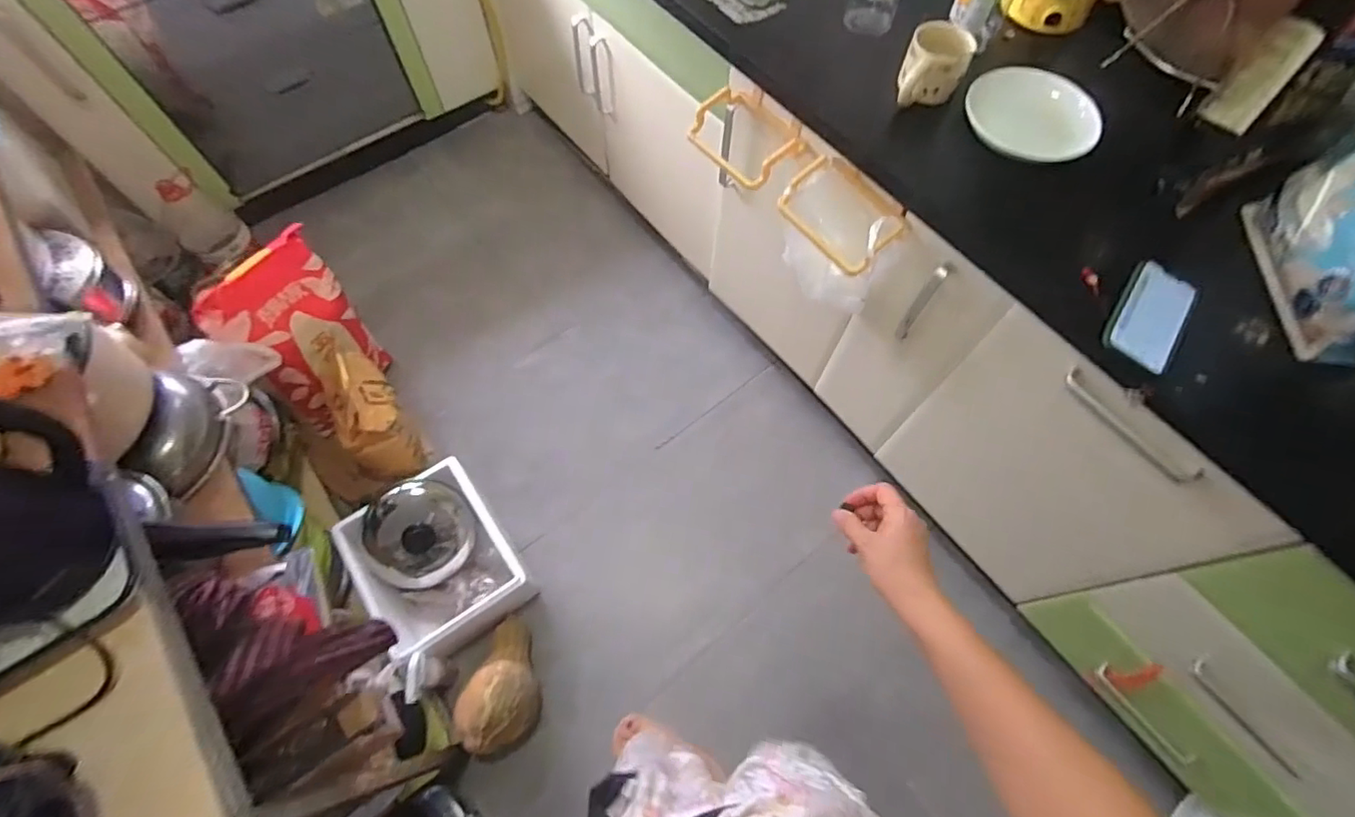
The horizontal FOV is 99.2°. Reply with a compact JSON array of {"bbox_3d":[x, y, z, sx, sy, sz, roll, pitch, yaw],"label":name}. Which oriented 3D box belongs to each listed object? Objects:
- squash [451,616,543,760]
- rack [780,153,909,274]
[{"bbox_3d":[-0.358,0.574,1.198,0.141,0.148,0.252,6,65,1],"label":"squash"},{"bbox_3d":[0.266,-0.315,0.926,0.188,0.063,0.148,38,70,15],"label":"rack"}]

